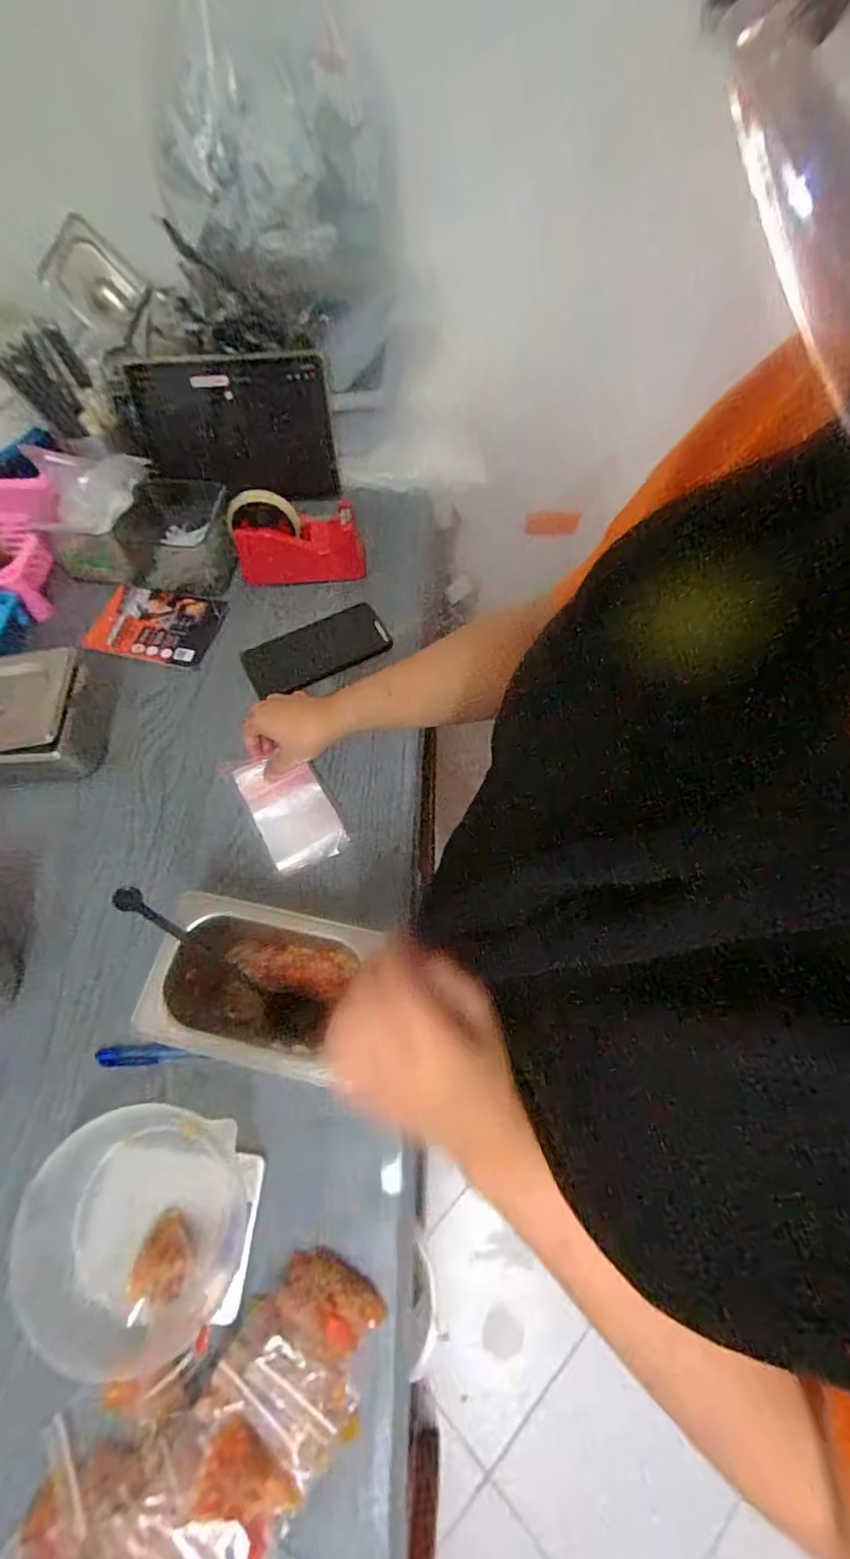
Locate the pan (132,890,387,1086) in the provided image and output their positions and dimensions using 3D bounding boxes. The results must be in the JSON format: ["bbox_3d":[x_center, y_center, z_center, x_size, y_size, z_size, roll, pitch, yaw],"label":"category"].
[{"bbox_3d":[-0.133,0.169,0.462,0.159,0.094,0.109,11,65,8],"label":"pan"}]

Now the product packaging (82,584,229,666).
[{"bbox_3d":[-0.337,-0.192,0.689,0.160,0.012,0.102,8,66,4],"label":"product packaging"}]

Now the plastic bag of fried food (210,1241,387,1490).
[{"bbox_3d":[-0.084,0.403,0.390,0.094,0.041,0.094,26,68,15],"label":"plastic bag of fried food"}]

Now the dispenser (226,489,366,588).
[{"bbox_3d":[-0.155,-0.294,0.682,0.150,0.106,0.043,-5,64,0],"label":"dispenser"}]

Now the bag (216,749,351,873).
[{"bbox_3d":[-0.142,0.025,0.572,0.078,0.017,0.136,-30,69,-12],"label":"bag"}]

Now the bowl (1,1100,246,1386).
[{"bbox_3d":[-0.213,0.332,0.414,0.139,0.058,0.151,-9,64,-2],"label":"bowl"}]

